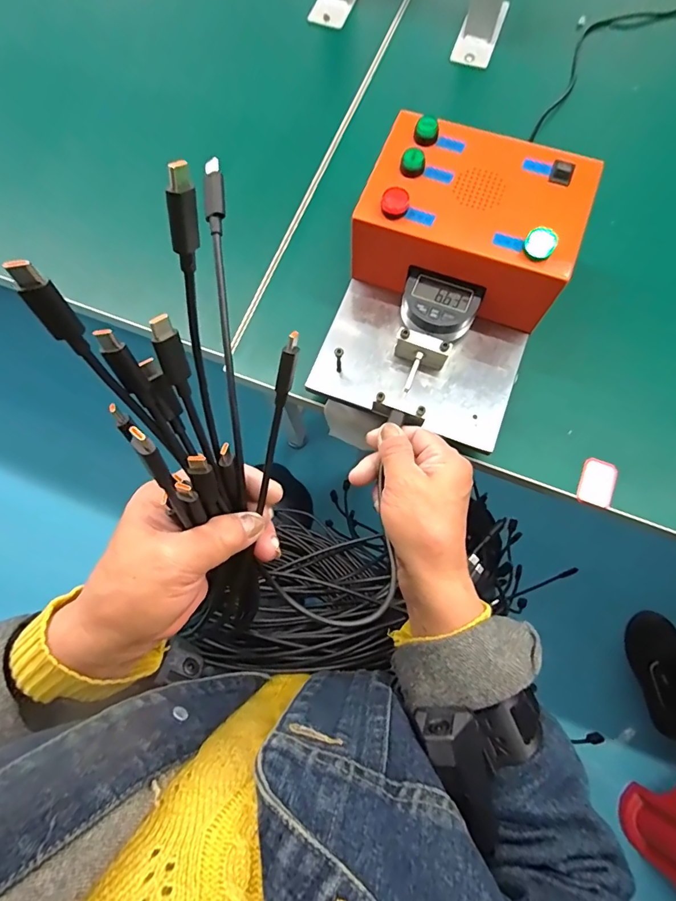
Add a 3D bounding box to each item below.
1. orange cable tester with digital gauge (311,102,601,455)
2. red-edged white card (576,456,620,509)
[{"bbox_3d":[0.080,-0.121,0.343,0.151,0.098,0.208,20,76,7],"label":"orange cable tester with digital gauge"},{"bbox_3d":[0.199,0.025,0.343,0.025,0.004,0.036,18,78,8],"label":"red-edged white card"}]

